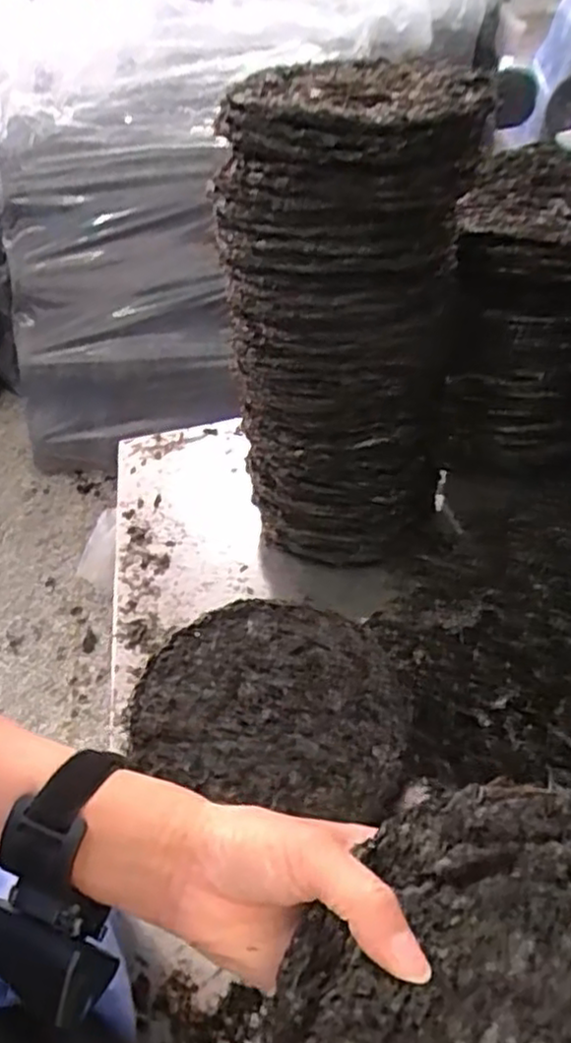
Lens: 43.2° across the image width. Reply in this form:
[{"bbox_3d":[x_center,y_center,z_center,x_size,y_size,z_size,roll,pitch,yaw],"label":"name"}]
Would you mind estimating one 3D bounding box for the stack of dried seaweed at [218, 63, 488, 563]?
[{"bbox_3d":[0.062,-0.150,0.672,0.182,0.447,0.162,31,57,34],"label":"stack of dried seaweed"}]

